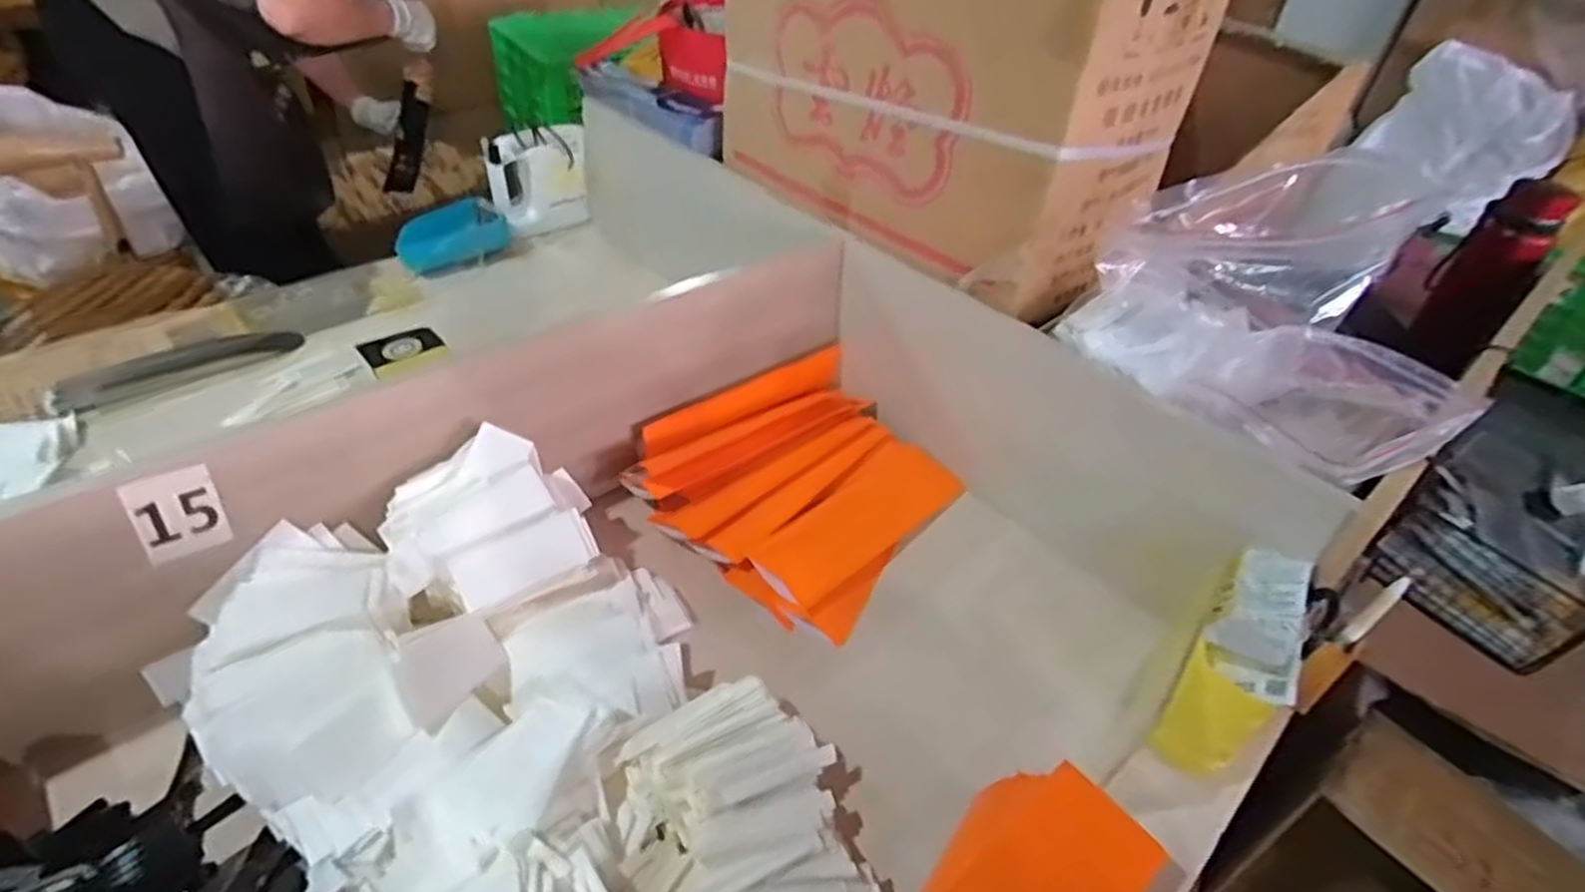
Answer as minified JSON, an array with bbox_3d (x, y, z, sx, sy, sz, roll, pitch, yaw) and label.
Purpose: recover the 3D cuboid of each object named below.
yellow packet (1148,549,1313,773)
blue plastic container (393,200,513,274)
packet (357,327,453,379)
[{"bbox_3d":[0.345,0.174,0.619,0.060,0.142,0.140,30,46,25],"label":"yellow packet"},{"bbox_3d":[-0.500,-0.310,1.155,0.142,0.064,0.094,-26,50,-32],"label":"blue plastic container"},{"bbox_3d":[-0.436,-0.110,0.891,0.050,0.028,0.086,35,48,29],"label":"packet"}]

